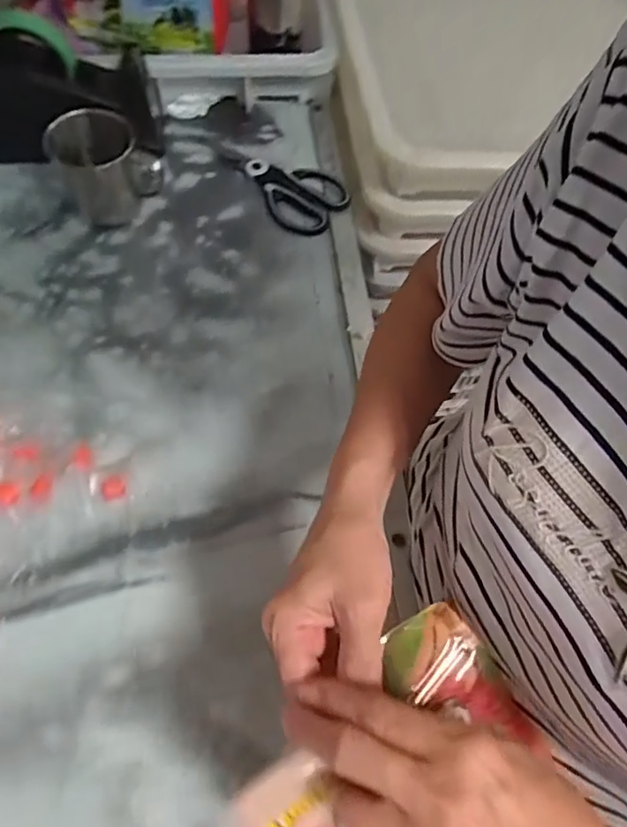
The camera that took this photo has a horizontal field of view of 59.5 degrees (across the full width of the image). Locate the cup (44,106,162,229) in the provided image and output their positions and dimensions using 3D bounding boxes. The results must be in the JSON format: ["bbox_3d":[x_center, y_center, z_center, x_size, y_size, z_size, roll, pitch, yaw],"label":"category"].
[{"bbox_3d":[-0.212,-0.255,0.571,0.095,0.087,0.095,2,62,-3],"label":"cup"}]

